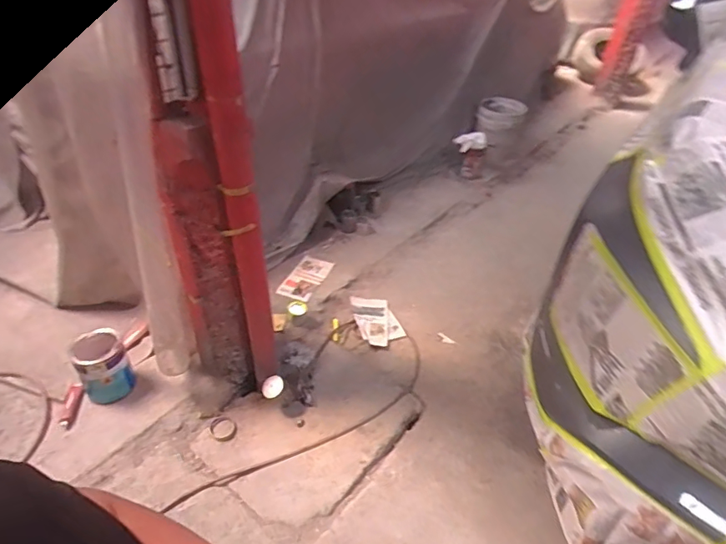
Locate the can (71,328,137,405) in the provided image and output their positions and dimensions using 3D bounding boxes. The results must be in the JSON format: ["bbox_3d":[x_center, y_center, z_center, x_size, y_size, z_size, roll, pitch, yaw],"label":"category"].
[{"bbox_3d":[-0.797,0.296,1.521,0.142,0.187,0.158,-22,46,-28],"label":"can"}]

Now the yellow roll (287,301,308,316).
[{"bbox_3d":[-0.255,0.140,1.927,0.074,0.031,0.064,-3,40,-8],"label":"yellow roll"}]

